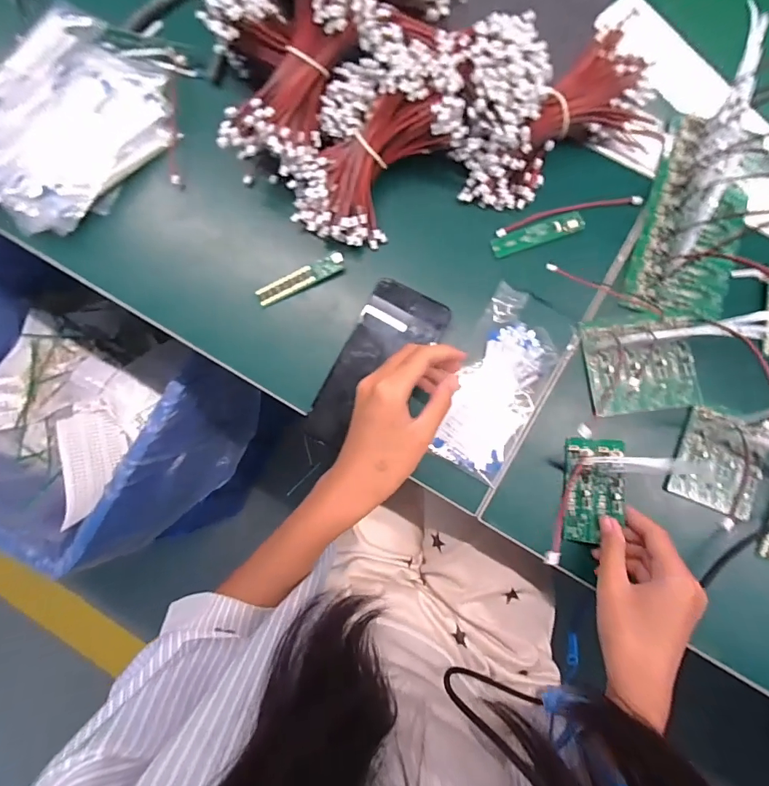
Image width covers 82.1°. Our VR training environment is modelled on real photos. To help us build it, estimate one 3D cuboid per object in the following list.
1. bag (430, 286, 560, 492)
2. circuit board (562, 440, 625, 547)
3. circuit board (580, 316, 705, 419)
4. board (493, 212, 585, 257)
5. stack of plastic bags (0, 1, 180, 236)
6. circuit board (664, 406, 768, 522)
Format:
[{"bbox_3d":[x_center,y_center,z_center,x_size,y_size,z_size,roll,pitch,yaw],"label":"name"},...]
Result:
[{"bbox_3d":[0.097,-0.007,0.372,0.065,0.022,0.152,25,83,5],"label":"bag"},{"bbox_3d":[0.169,0.079,0.357,0.044,0.006,0.083,1,79,28],"label":"circuit board"},{"bbox_3d":[0.220,-0.026,0.377,0.087,0.015,0.082,-6,81,0],"label":"circuit board"},{"bbox_3d":[0.140,-0.145,0.399,0.085,0.008,0.020,-18,82,-1],"label":"board"},{"bbox_3d":[-0.313,-0.263,0.417,0.199,0.024,0.227,43,85,7],"label":"stack of plastic bags"},{"bbox_3d":[0.279,0.058,0.365,0.063,0.013,0.076,18,94,15],"label":"circuit board"}]

